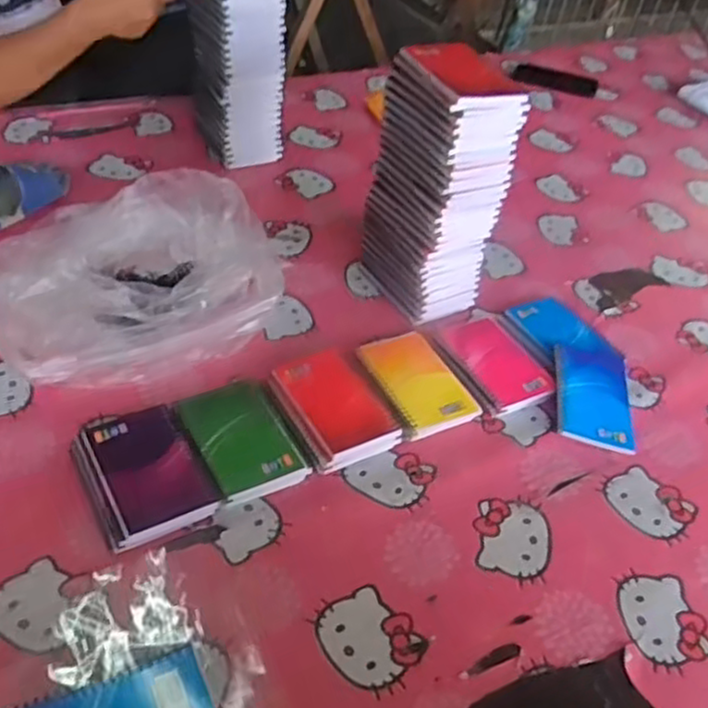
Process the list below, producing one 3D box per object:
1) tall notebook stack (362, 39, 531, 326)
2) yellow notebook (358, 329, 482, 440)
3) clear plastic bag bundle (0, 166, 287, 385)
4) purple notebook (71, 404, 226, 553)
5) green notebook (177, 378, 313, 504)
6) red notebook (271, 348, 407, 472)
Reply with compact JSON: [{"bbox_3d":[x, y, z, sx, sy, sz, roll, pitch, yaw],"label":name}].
[{"bbox_3d":[0.096,-0.187,0.865,0.101,0.287,0.137,-19,48,-27],"label":"tall notebook stack"},{"bbox_3d":[0.070,0.026,0.785,0.083,0.015,0.128,-14,46,-22],"label":"yellow notebook"},{"bbox_3d":[-0.251,-0.087,0.813,0.288,0.098,0.248,-24,50,-30],"label":"clear plastic bag bundle"},{"bbox_3d":[-0.189,0.106,0.668,0.097,0.021,0.127,-19,48,-26],"label":"purple notebook"},{"bbox_3d":[-0.106,0.081,0.712,0.087,0.020,0.124,-20,48,-27],"label":"green notebook"},{"bbox_3d":[-0.021,0.054,0.753,0.091,0.029,0.128,-18,47,-26],"label":"red notebook"}]

